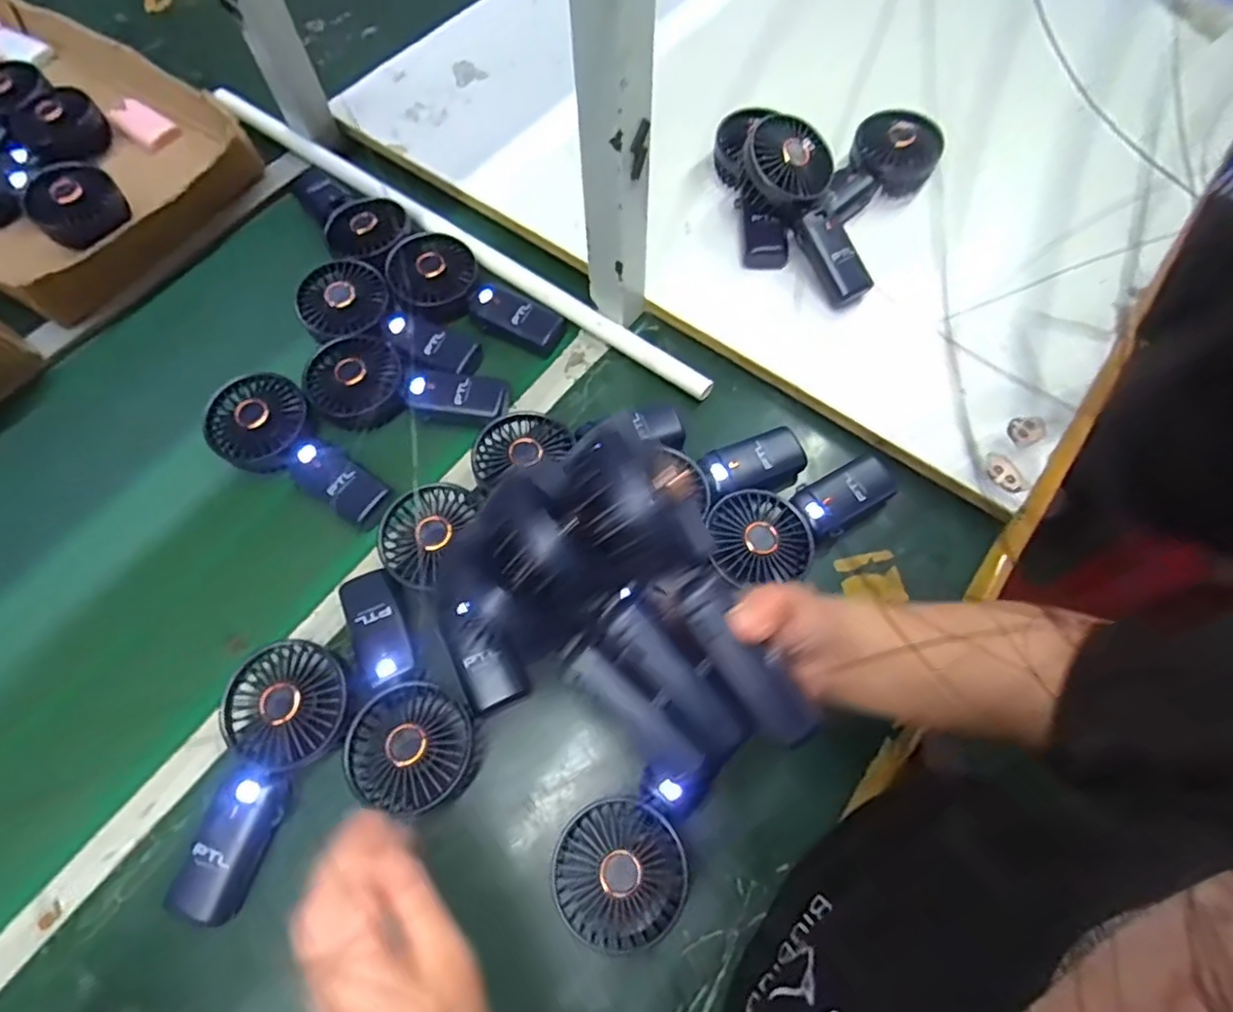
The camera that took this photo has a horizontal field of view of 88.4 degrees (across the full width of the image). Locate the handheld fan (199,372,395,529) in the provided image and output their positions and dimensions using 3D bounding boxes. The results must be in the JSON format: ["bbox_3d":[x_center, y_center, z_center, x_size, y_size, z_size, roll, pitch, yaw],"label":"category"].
[{"bbox_3d":[-0.277,-0.048,0.558,0.188,0.030,0.081,33,71,13],"label":"handheld fan"}]

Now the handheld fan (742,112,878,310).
[{"bbox_3d":[0.181,-0.277,0.607,0.077,0.047,0.183,-30,95,-13],"label":"handheld fan"}]

